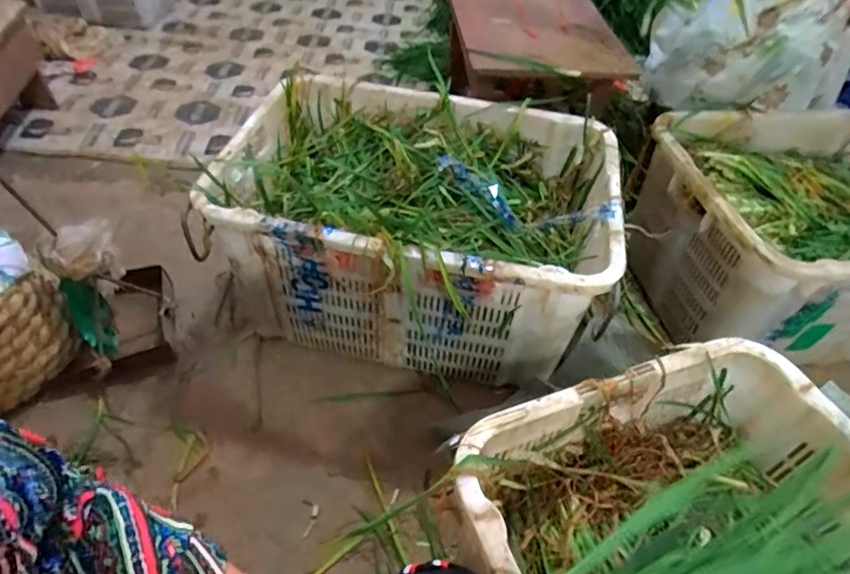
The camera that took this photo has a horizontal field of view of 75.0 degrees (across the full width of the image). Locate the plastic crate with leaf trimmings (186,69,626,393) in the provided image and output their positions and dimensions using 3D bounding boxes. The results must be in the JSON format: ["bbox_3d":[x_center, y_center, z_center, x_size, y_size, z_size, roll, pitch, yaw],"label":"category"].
[{"bbox_3d":[-0.029,-0.144,1.137,0.726,0.334,0.575,10,47,2],"label":"plastic crate with leaf trimmings"}]

